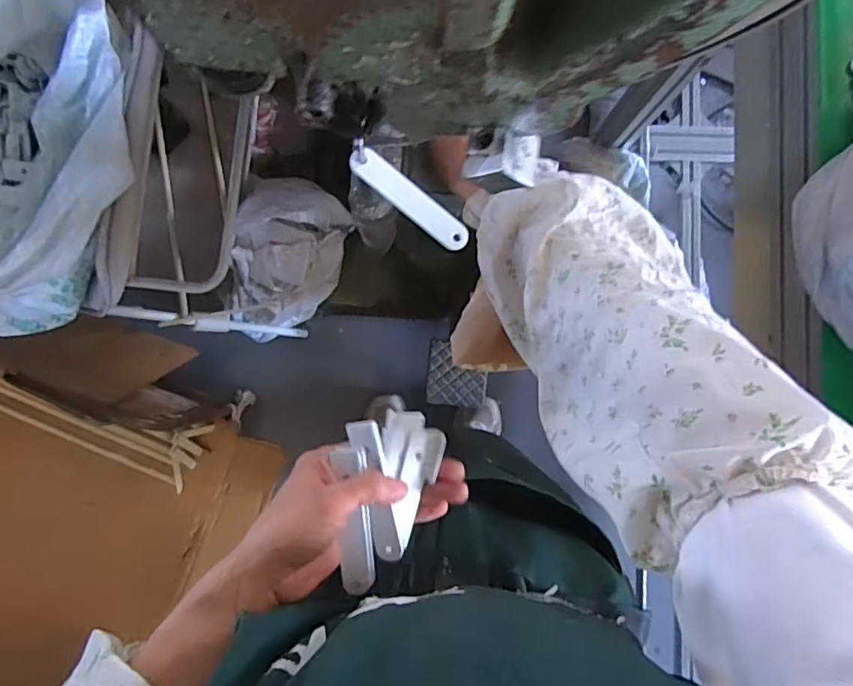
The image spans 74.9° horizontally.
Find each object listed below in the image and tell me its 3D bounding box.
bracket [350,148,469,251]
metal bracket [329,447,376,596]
[{"bbox_3d":[-0.009,-0.091,0.355,0.086,0.004,0.020,39,76,-10],"label":"bracket"},{"bbox_3d":[-0.047,0.119,0.372,0.021,0.010,0.099,-3,96,-1],"label":"metal bracket"}]

